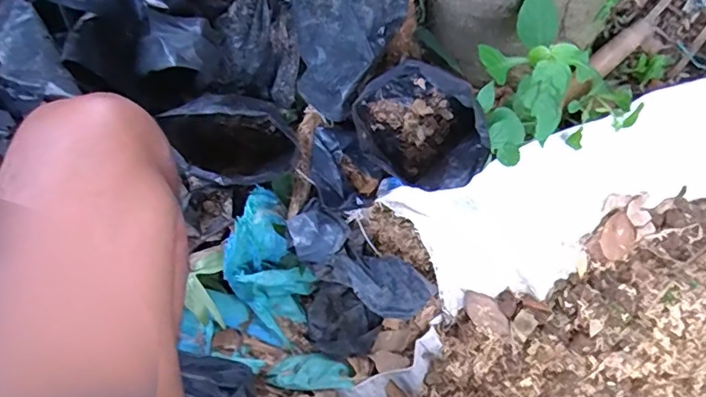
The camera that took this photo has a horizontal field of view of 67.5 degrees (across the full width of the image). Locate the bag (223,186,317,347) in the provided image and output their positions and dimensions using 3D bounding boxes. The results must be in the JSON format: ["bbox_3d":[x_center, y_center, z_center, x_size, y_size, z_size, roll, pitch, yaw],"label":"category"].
[{"bbox_3d":[-0.104,0.092,0.661,0.100,0.044,0.204,-12,107,-2],"label":"bag"}]

